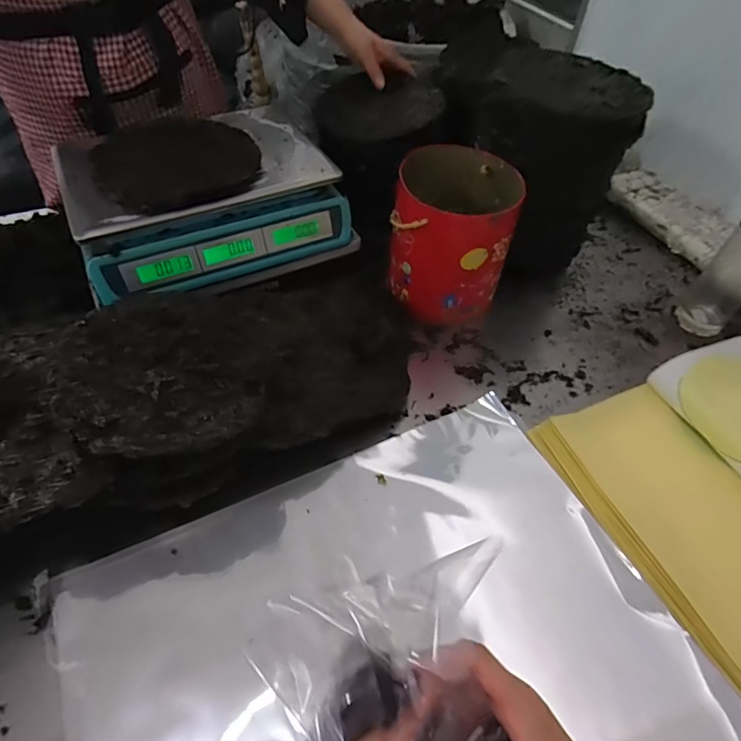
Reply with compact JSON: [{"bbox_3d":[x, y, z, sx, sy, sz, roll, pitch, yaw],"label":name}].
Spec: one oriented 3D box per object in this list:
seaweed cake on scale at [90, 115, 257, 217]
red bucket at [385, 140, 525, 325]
[{"bbox_3d":[-0.250,-0.273,0.617,0.191,0.020,0.200,-19,55,-18],"label":"seaweed cake on scale"},{"bbox_3d":[0.112,-0.180,0.672,0.151,0.182,0.163,12,51,6],"label":"red bucket"}]

